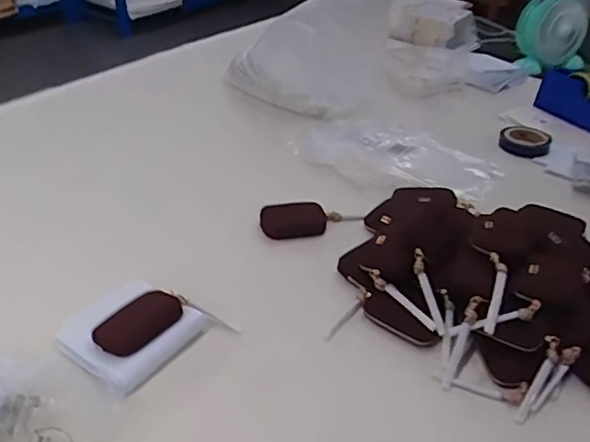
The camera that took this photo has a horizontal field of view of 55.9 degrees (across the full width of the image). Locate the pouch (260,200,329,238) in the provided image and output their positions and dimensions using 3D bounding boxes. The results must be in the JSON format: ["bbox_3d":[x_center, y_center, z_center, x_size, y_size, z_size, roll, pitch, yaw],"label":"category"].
[{"bbox_3d":[-0.001,-0.004,1.011,0.119,0.023,0.074,-10,38,-17],"label":"pouch"}]

